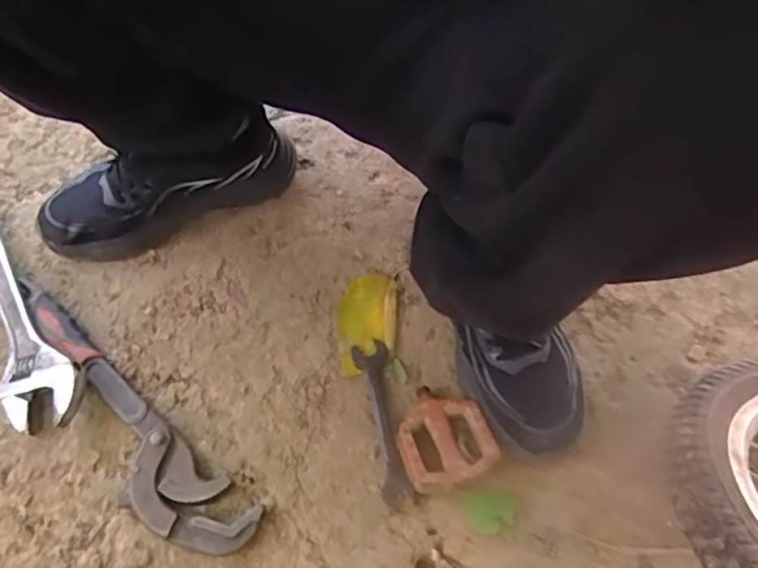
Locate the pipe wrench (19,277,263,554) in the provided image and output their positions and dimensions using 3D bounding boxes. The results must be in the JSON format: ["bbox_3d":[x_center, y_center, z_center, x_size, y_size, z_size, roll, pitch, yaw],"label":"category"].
[{"bbox_3d":[-0.235,0.112,0.531,0.326,0.026,0.064,38,63,18],"label":"pipe wrench"}]

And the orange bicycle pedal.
[{"bbox_3d":[0.054,0.132,0.535,0.075,0.035,0.088,-14,60,-13],"label":"orange bicycle pedal"}]

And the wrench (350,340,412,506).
[{"bbox_3d":[0.004,0.121,0.554,0.033,0.011,0.155,-8,59,-9],"label":"wrench"}]

